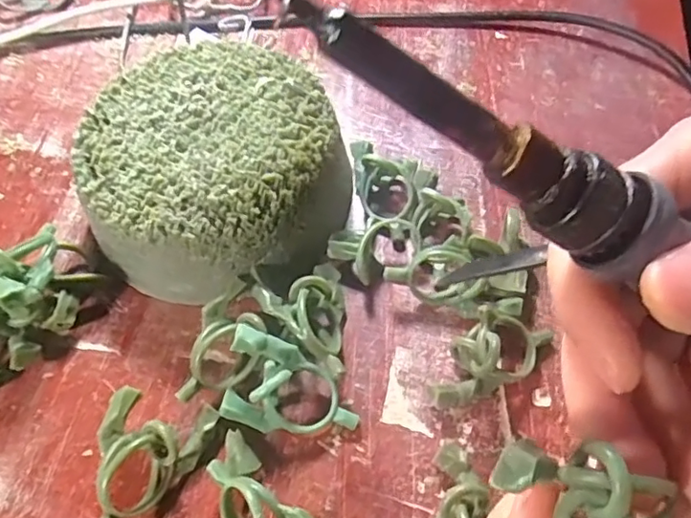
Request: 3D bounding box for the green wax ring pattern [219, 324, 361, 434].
[{"bbox_3d":[-0.018,0.044,0.192,0.045,0.031,0.025,11,60,9],"label":"green wax ring pattern"}]

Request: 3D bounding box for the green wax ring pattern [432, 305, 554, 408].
[{"bbox_3d":[0.049,0.038,0.196,0.027,0.025,0.034,24,63,16],"label":"green wax ring pattern"}]

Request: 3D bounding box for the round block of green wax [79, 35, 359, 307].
[{"bbox_3d":[-0.052,-0.035,0.233,0.097,0.047,0.099,-1,59,2],"label":"round block of green wax"}]

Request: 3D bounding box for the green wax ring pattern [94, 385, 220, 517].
[{"bbox_3d":[-0.063,0.068,0.185,0.032,0.022,0.045,5,60,5],"label":"green wax ring pattern"}]

